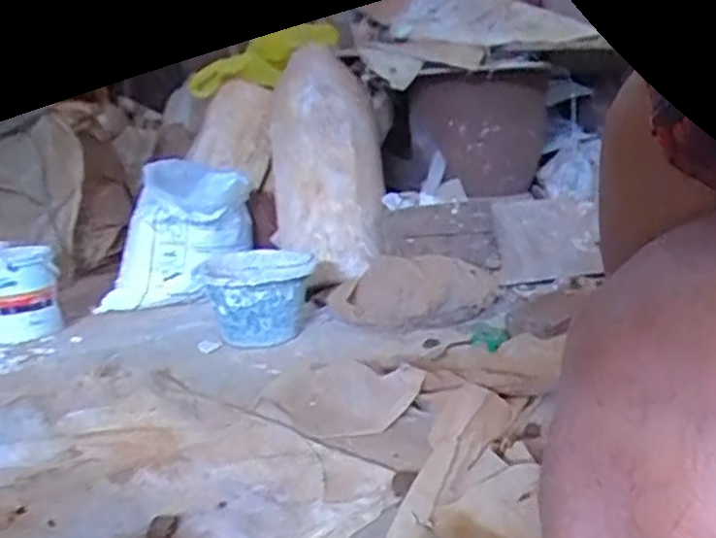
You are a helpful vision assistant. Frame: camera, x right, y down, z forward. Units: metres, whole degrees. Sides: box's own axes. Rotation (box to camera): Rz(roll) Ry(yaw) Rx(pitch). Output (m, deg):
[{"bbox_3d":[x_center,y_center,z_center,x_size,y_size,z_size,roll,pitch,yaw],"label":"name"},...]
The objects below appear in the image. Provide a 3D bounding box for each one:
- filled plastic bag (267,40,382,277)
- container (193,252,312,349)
[{"bbox_3d":[-0.085,-0.283,1.836,0.295,0.664,0.230,-3,-19,-4],"label":"filled plastic bag"},{"bbox_3d":[-0.217,0.062,1.480,0.249,0.165,0.210,-5,15,-12],"label":"container"}]

